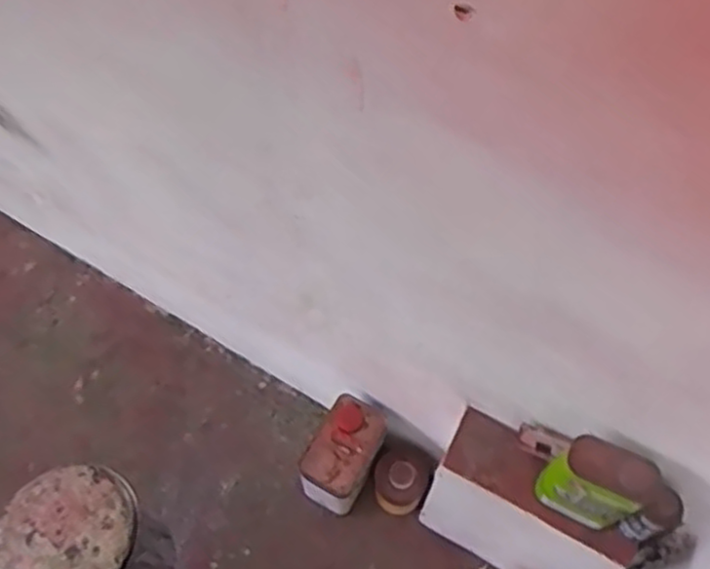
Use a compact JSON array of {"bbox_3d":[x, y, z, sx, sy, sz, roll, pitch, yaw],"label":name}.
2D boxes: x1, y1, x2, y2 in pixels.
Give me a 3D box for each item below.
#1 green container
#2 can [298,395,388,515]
[{"bbox_3d":[0.323,0.268,0.953,0.118,0.174,0.067,19,62,9],"label":"green container"},{"bbox_3d":[-0.023,0.352,1.381,0.120,0.237,0.187,29,64,14],"label":"can"}]

